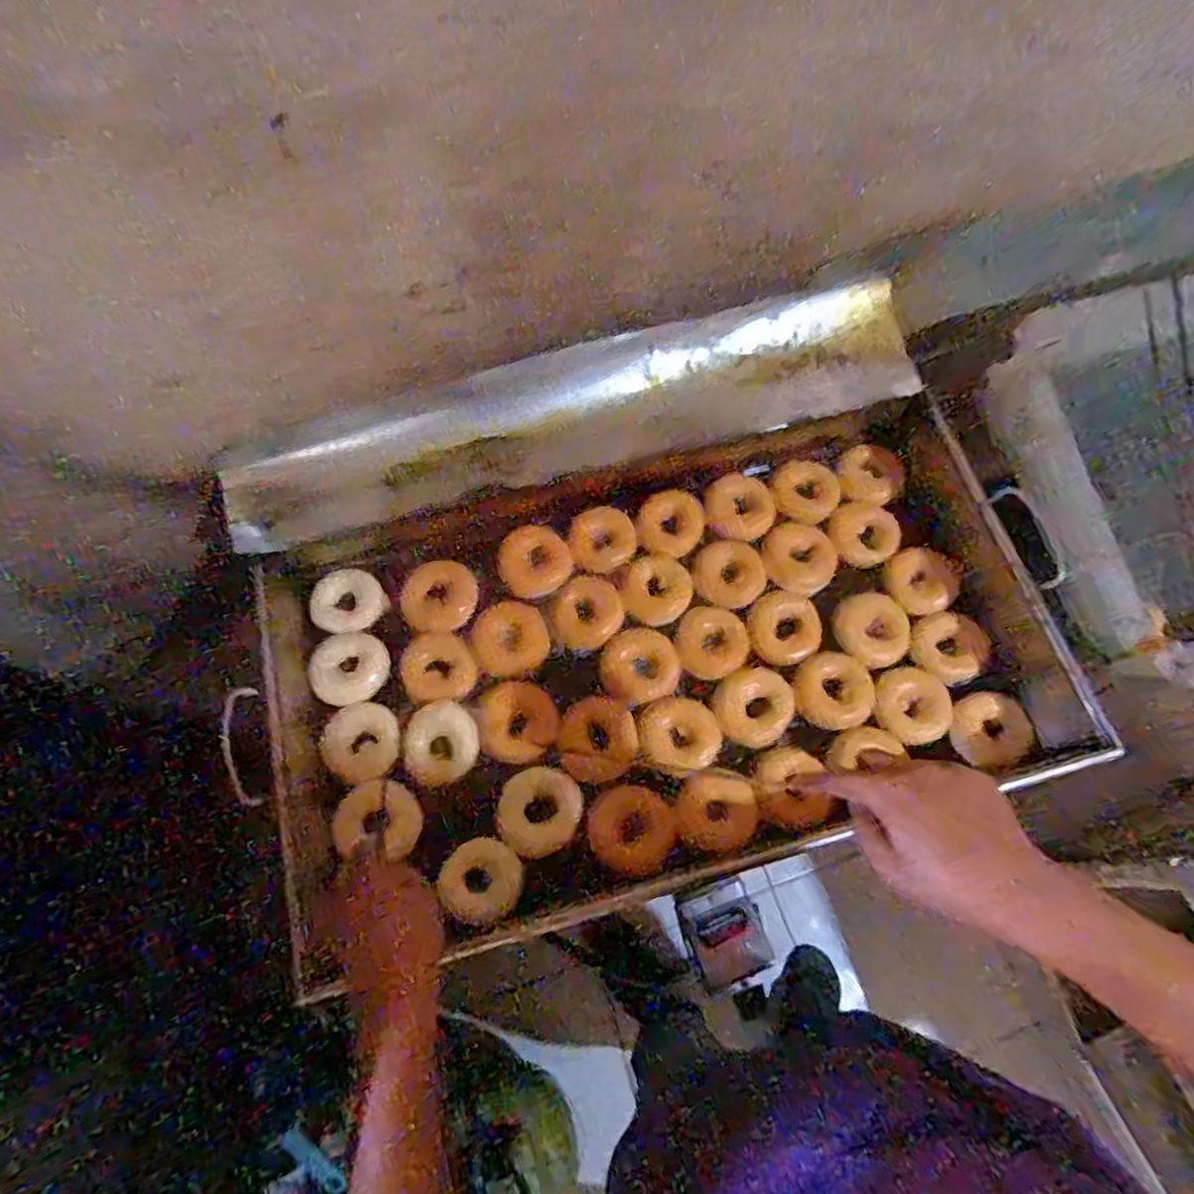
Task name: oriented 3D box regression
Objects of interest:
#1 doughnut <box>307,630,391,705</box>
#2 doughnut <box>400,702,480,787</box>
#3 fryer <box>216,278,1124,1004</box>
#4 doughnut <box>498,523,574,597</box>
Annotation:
[{"bbox_3d":[-0.298,0.084,0.813,0.085,0.033,0.094,-3,68,-2],"label":"doughnut"},{"bbox_3d":[-0.184,0.171,0.793,0.083,0.023,0.097,-7,68,-3],"label":"doughnut"},{"bbox_3d":[0.052,0.006,0.787,0.848,0.191,0.563,-16,69,-7],"label":"fryer"},{"bbox_3d":[-0.081,-0.047,0.869,0.092,0.024,0.087,-20,69,-9],"label":"doughnut"}]

